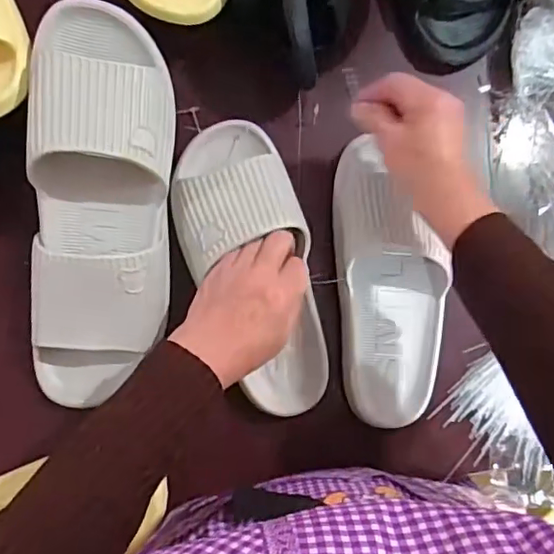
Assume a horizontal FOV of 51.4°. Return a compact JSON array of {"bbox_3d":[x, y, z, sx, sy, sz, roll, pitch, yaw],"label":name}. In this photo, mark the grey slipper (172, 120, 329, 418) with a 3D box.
[{"bbox_3d":[-0.018,-0.009,0.487,0.104,0.054,0.252,-17,90,-9],"label":"grey slipper"}]

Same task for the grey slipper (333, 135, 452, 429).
[{"bbox_3d":[0.103,0.000,0.500,0.101,0.056,0.247,-7,90,-8],"label":"grey slipper"}]

